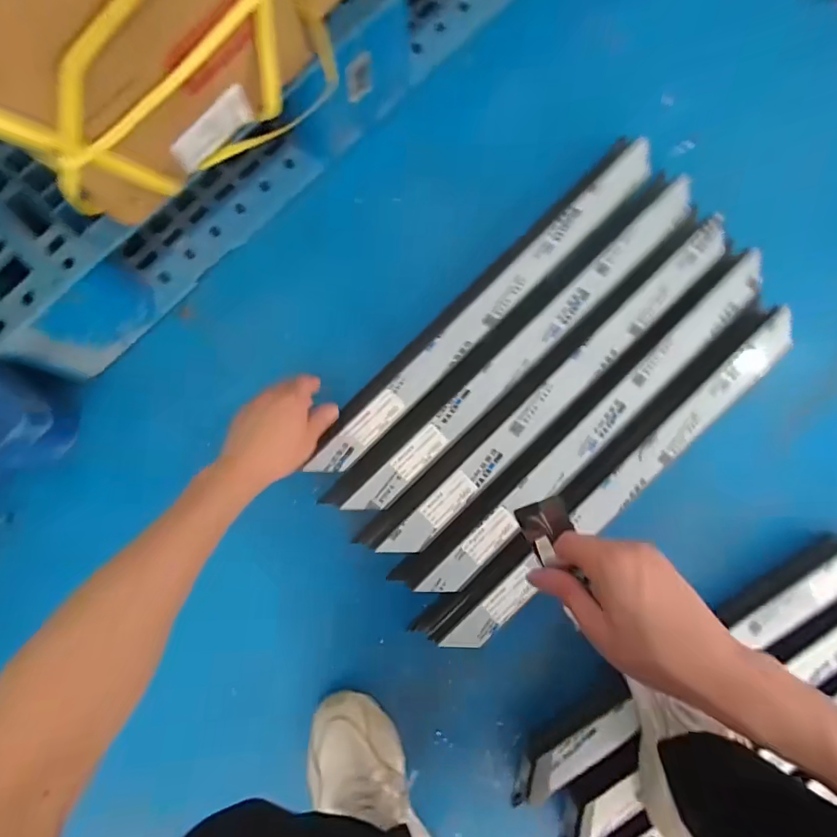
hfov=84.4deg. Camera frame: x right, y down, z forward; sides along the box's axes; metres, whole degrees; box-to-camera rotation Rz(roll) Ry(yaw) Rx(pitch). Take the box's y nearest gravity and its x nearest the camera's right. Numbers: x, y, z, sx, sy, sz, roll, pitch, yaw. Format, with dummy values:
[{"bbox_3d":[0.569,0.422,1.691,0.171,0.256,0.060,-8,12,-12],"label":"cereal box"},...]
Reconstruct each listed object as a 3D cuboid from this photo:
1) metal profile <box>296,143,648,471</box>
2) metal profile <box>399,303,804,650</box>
[{"bbox_3d":[0.081,-0.139,0.580,0.557,0.034,0.057,-45,88,-3],"label":"metal profile"},{"bbox_3d":[0.238,0.080,0.580,0.589,0.050,0.069,-43,88,-3],"label":"metal profile"}]

